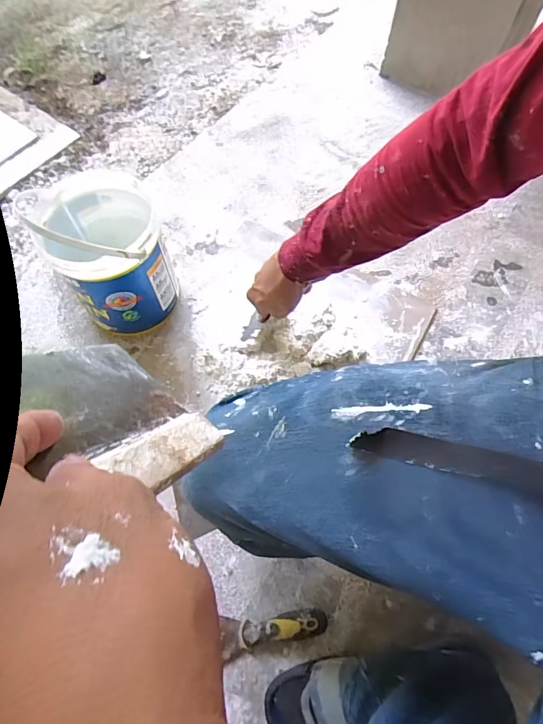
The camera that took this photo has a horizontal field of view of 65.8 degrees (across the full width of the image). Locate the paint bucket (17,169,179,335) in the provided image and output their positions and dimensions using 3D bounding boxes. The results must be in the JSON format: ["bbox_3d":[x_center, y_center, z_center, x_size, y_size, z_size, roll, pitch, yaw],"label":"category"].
[{"bbox_3d":[-0.247,-0.167,0.660,0.158,0.228,0.173,-20,67,-9],"label":"paint bucket"}]

